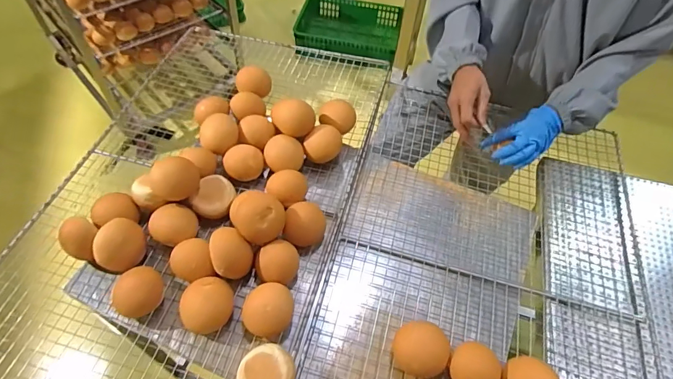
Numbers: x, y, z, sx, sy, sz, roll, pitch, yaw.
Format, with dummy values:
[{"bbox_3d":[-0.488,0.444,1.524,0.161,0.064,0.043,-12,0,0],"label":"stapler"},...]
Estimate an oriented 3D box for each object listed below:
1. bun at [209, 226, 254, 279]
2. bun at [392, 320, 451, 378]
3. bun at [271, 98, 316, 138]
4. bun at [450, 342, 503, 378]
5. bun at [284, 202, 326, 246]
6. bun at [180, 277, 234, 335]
[{"bbox_3d":[-0.173,0.105,0.689,0.062,0.050,0.073,-10,56,-9],"label":"bun"},{"bbox_3d":[0.128,0.243,0.633,0.080,0.037,0.073,1,55,-2],"label":"bun"},{"bbox_3d":[-0.086,-0.145,0.832,0.084,0.048,0.068,-5,55,-7],"label":"bun"},{"bbox_3d":[0.204,0.269,0.616,0.070,0.040,0.068,1,55,-2],"label":"bun"},{"bbox_3d":[-0.055,0.062,0.742,0.067,0.060,0.077,8,55,3],"label":"bun"},{"bbox_3d":[-0.207,0.187,0.664,0.083,0.054,0.076,-4,55,-5],"label":"bun"}]

